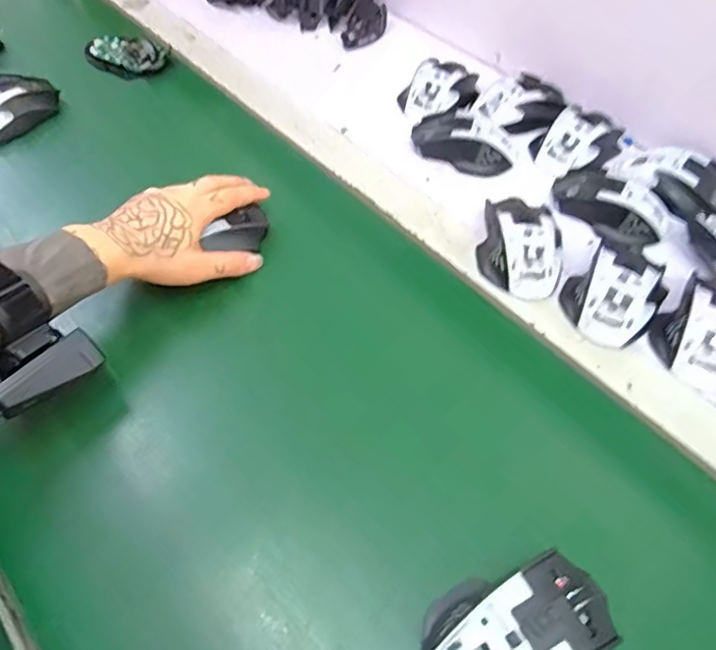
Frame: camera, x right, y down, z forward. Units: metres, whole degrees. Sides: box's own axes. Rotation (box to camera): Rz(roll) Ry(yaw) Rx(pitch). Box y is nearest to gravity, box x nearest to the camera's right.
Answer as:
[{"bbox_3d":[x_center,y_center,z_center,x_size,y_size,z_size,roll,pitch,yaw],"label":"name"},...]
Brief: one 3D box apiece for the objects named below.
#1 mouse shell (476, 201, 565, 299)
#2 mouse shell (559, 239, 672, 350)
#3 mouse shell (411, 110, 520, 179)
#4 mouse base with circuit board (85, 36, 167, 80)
[{"bbox_3d":[0.148,-0.077,0.502,0.069,0.035,0.108,9,54,6],"label":"mouse shell"},{"bbox_3d":[0.215,-0.027,0.466,0.072,0.035,0.092,32,60,21],"label":"mouse shell"},{"bbox_3d":[0.114,-0.197,0.591,0.111,0.035,0.053,20,56,14],"label":"mouse shell"},{"bbox_3d":[-0.292,-0.337,0.695,0.108,0.027,0.055,25,71,18],"label":"mouse base with circuit board"}]

